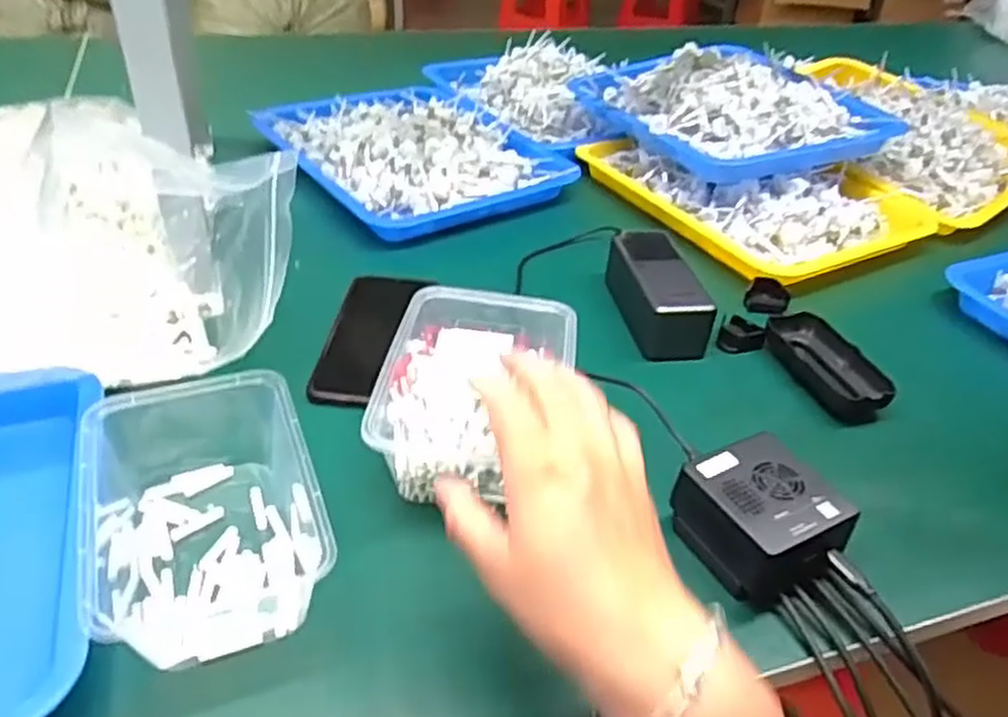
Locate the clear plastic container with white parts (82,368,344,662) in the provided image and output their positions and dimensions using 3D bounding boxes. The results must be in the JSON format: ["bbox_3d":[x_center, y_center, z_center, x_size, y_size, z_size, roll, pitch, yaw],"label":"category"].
[{"bbox_3d":[-0.171,0.082,0.418,0.123,0.059,0.164,-12,41,-21],"label":"clear plastic container with white parts"}]

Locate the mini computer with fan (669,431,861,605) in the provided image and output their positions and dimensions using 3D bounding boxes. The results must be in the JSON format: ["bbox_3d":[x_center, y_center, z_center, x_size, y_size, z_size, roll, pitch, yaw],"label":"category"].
[{"bbox_3d":[0.152,0.094,0.444,0.075,0.050,0.080,-14,42,-22],"label":"mini computer with fan"}]

